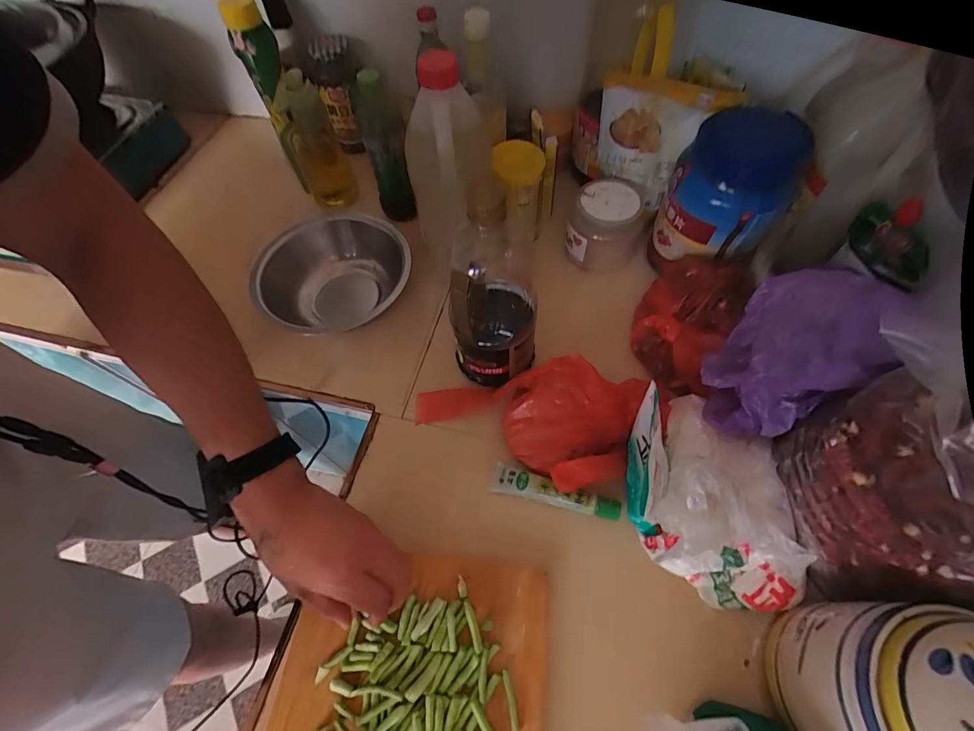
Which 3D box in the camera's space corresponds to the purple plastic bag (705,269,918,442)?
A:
[{"bbox_3d":[0.268,-0.013,0.378,0.124,0.127,0.109,-29,63,-12],"label":"purple plastic bag"}]

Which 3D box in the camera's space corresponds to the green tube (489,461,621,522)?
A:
[{"bbox_3d":[0.074,0.137,0.456,0.139,0.014,0.029,11,62,10],"label":"green tube"}]

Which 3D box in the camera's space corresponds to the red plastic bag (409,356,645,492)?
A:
[{"bbox_3d":[0.041,0.045,0.481,0.246,0.061,0.142,20,64,14],"label":"red plastic bag"}]

